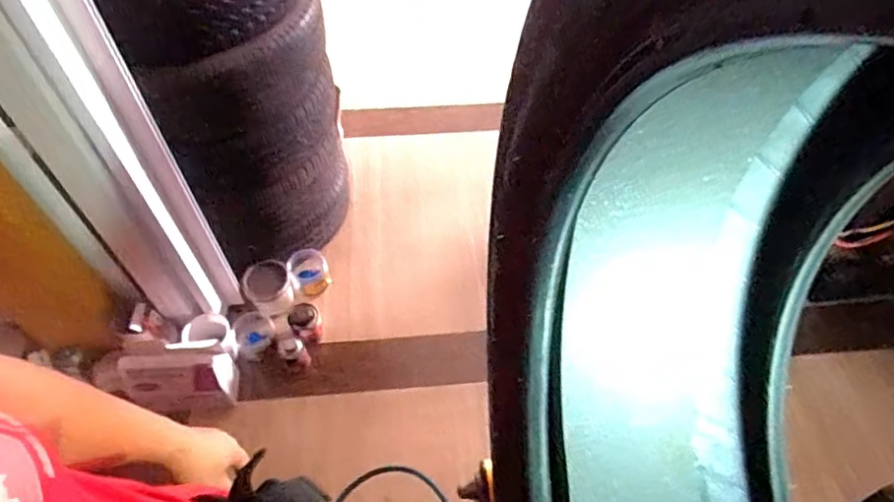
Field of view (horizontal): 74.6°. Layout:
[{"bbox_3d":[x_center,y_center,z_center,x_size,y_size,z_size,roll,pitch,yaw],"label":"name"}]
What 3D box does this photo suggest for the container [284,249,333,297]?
[{"bbox_3d":[-0.400,0.059,1.701,0.111,0.099,0.111,1,55,-1],"label":"container"}]

